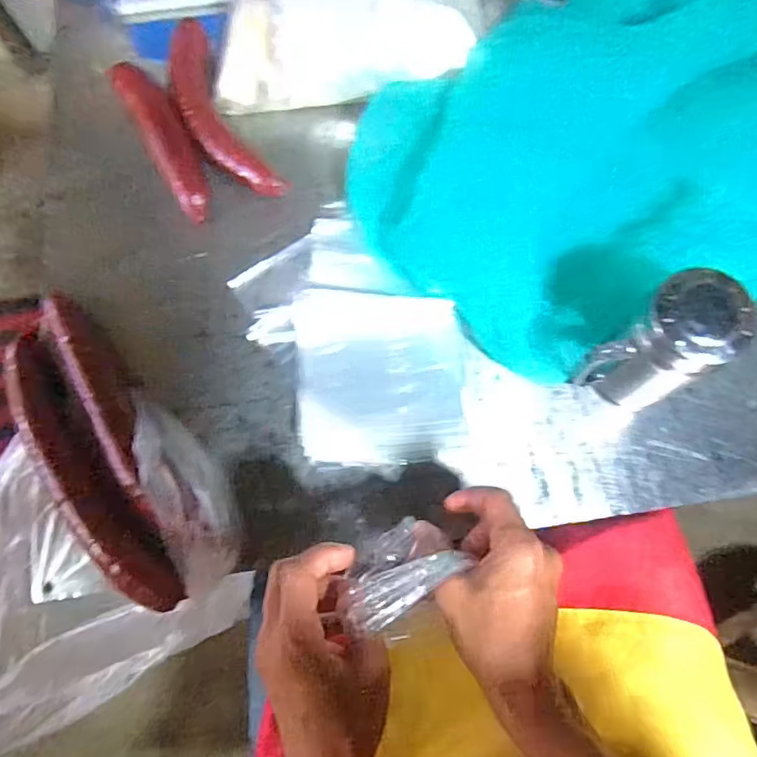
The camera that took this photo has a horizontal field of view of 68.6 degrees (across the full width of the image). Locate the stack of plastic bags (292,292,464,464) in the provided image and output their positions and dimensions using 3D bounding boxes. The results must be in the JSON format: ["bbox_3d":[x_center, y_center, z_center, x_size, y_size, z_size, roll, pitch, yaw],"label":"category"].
[{"bbox_3d":[0.000,-0.004,0.528,0.154,0.016,0.166,-2,72,0],"label":"stack of plastic bags"}]

